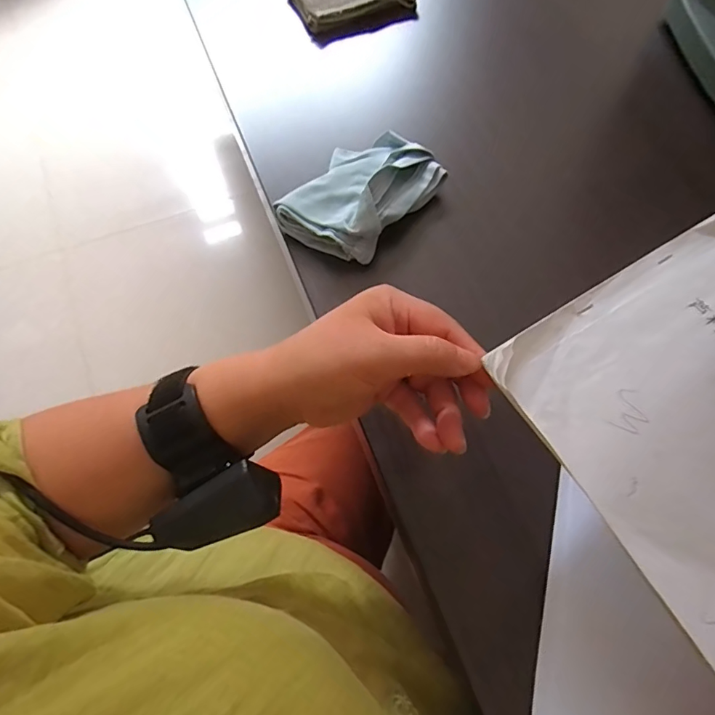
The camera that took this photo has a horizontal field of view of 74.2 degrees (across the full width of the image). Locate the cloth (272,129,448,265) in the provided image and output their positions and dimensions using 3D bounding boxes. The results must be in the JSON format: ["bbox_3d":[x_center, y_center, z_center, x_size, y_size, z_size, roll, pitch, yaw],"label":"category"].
[{"bbox_3d":[0.007,-0.137,0.391,0.080,0.050,0.130,41,74,13],"label":"cloth"}]

